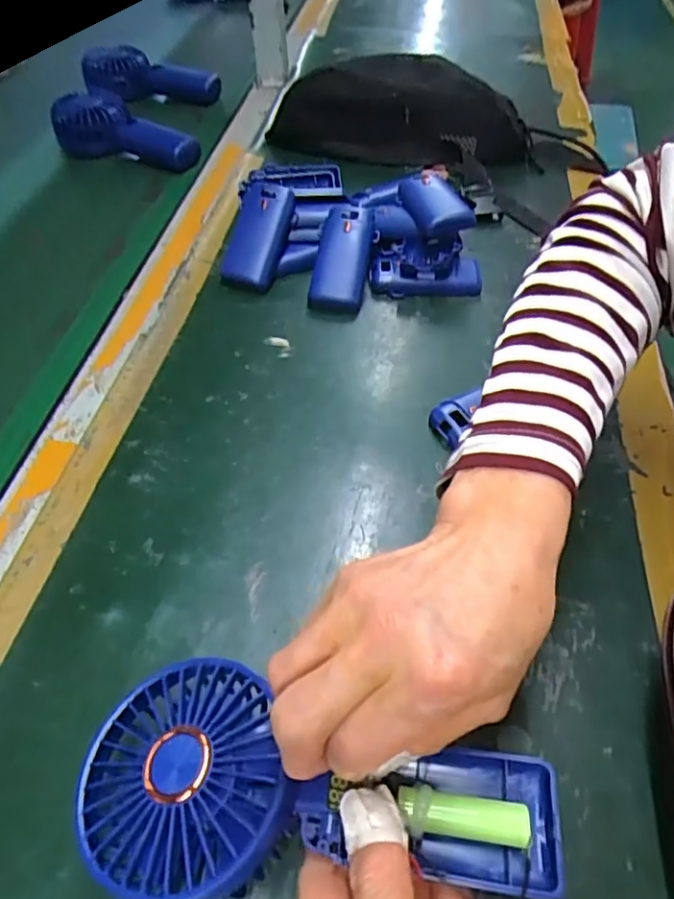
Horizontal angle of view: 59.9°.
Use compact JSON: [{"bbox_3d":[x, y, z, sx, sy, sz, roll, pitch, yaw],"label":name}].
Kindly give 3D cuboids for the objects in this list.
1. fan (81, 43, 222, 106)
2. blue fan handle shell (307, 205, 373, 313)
[{"bbox_3d":[-0.245,-0.493,0.786,0.201,0.059,0.055,13,52,10],"label":"fan"},{"bbox_3d":[0.004,-0.164,0.491,0.046,0.028,0.104,6,72,4],"label":"blue fan handle shell"}]

